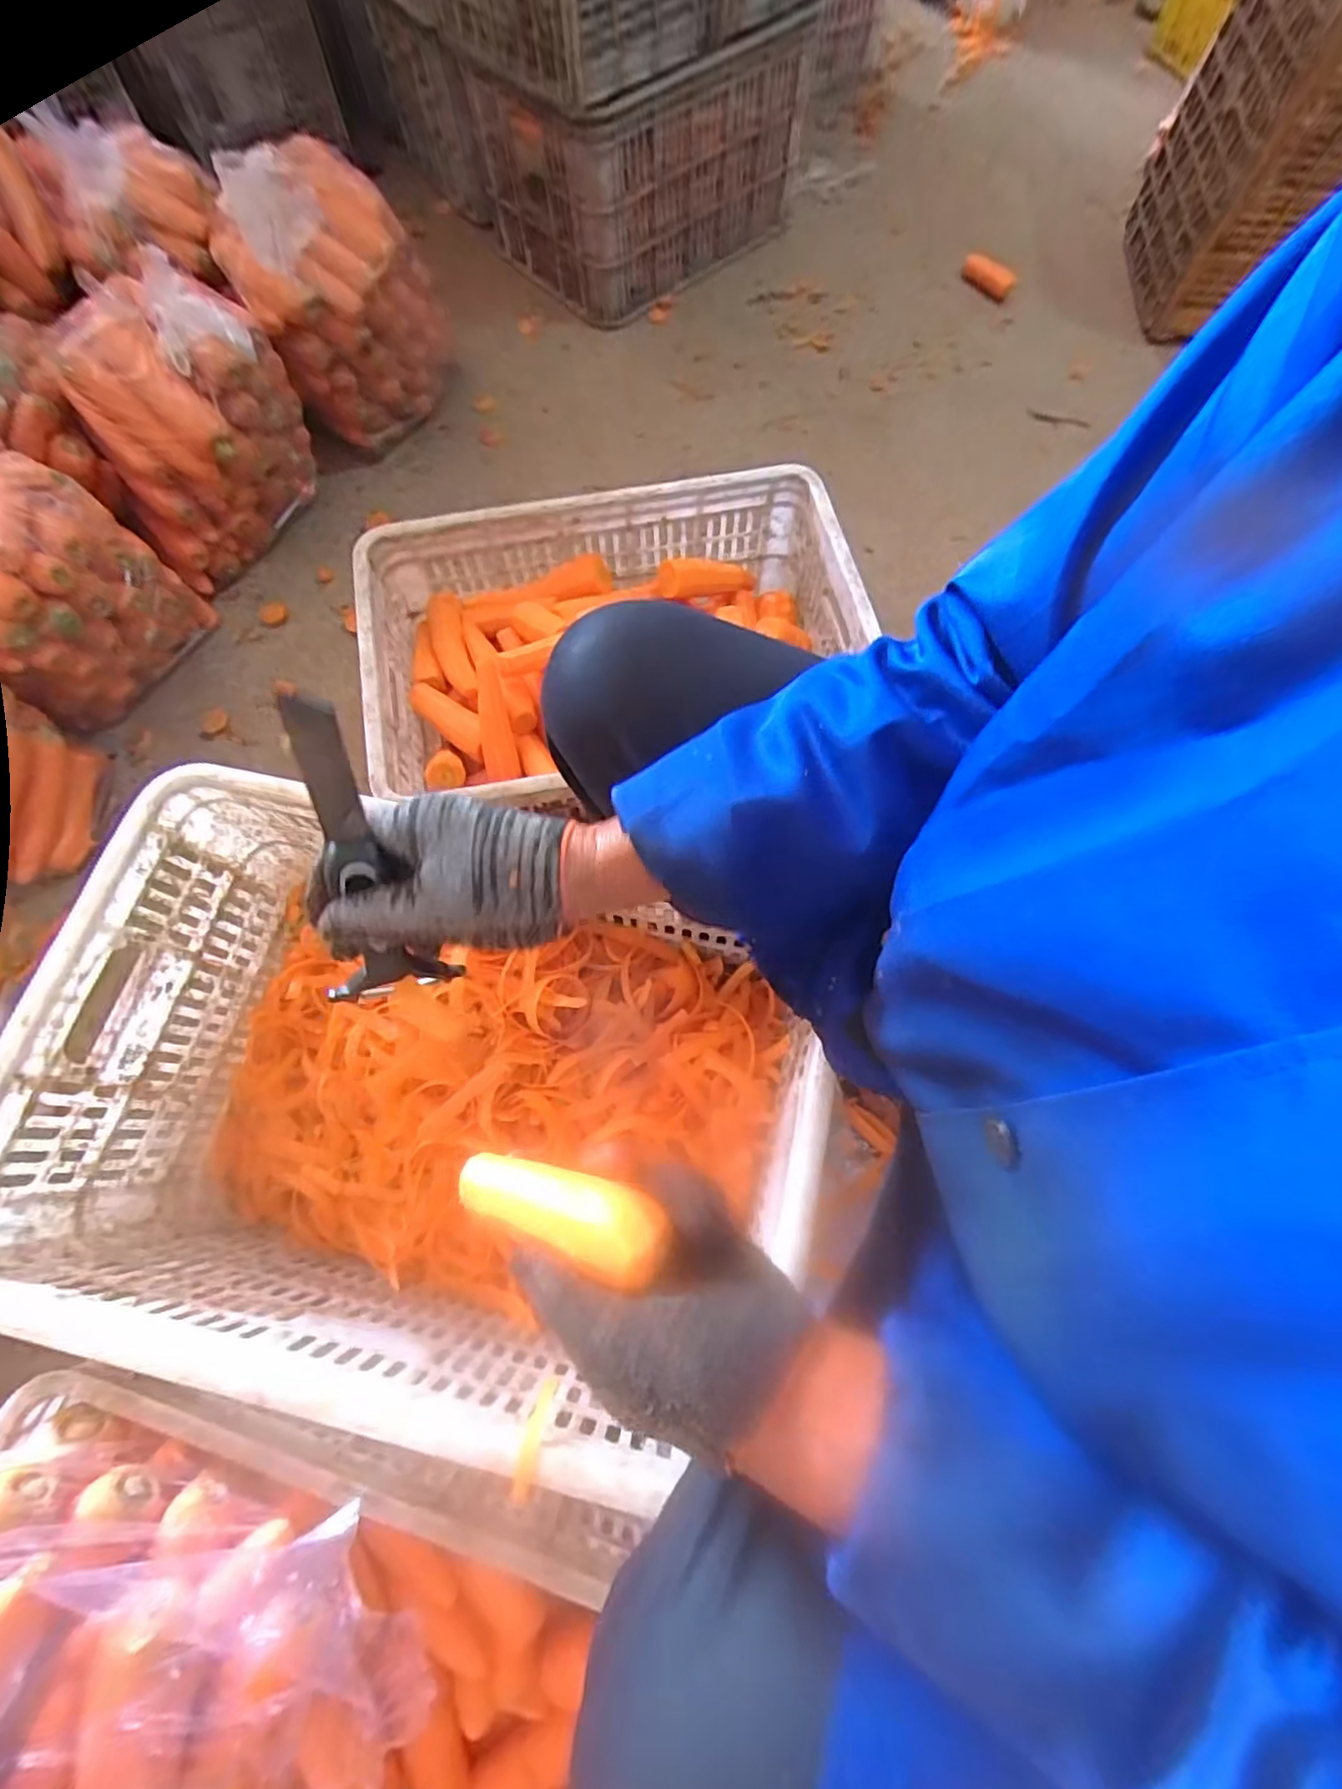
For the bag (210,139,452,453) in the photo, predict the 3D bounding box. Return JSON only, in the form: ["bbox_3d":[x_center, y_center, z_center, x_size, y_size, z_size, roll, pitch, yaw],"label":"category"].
[{"bbox_3d":[-0.515,-0.933,1.069,0.278,0.352,0.273,-17,72,-6],"label":"bag"}]

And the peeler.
[{"bbox_3d":[-0.160,-0.013,0.340,0.066,0.181,0.022,2,39,0],"label":"peeler"}]

